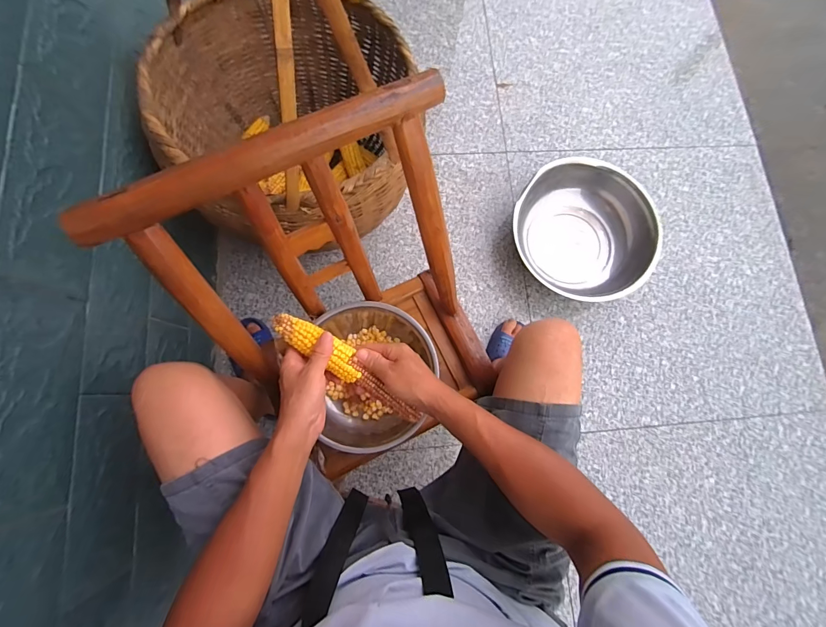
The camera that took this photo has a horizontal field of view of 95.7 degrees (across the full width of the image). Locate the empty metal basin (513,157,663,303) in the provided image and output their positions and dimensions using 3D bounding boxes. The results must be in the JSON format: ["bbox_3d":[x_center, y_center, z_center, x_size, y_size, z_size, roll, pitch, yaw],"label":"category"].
[{"bbox_3d":[0.439,-0.204,0.984,0.366,0.130,0.344,0,78,-2],"label":"empty metal basin"}]

